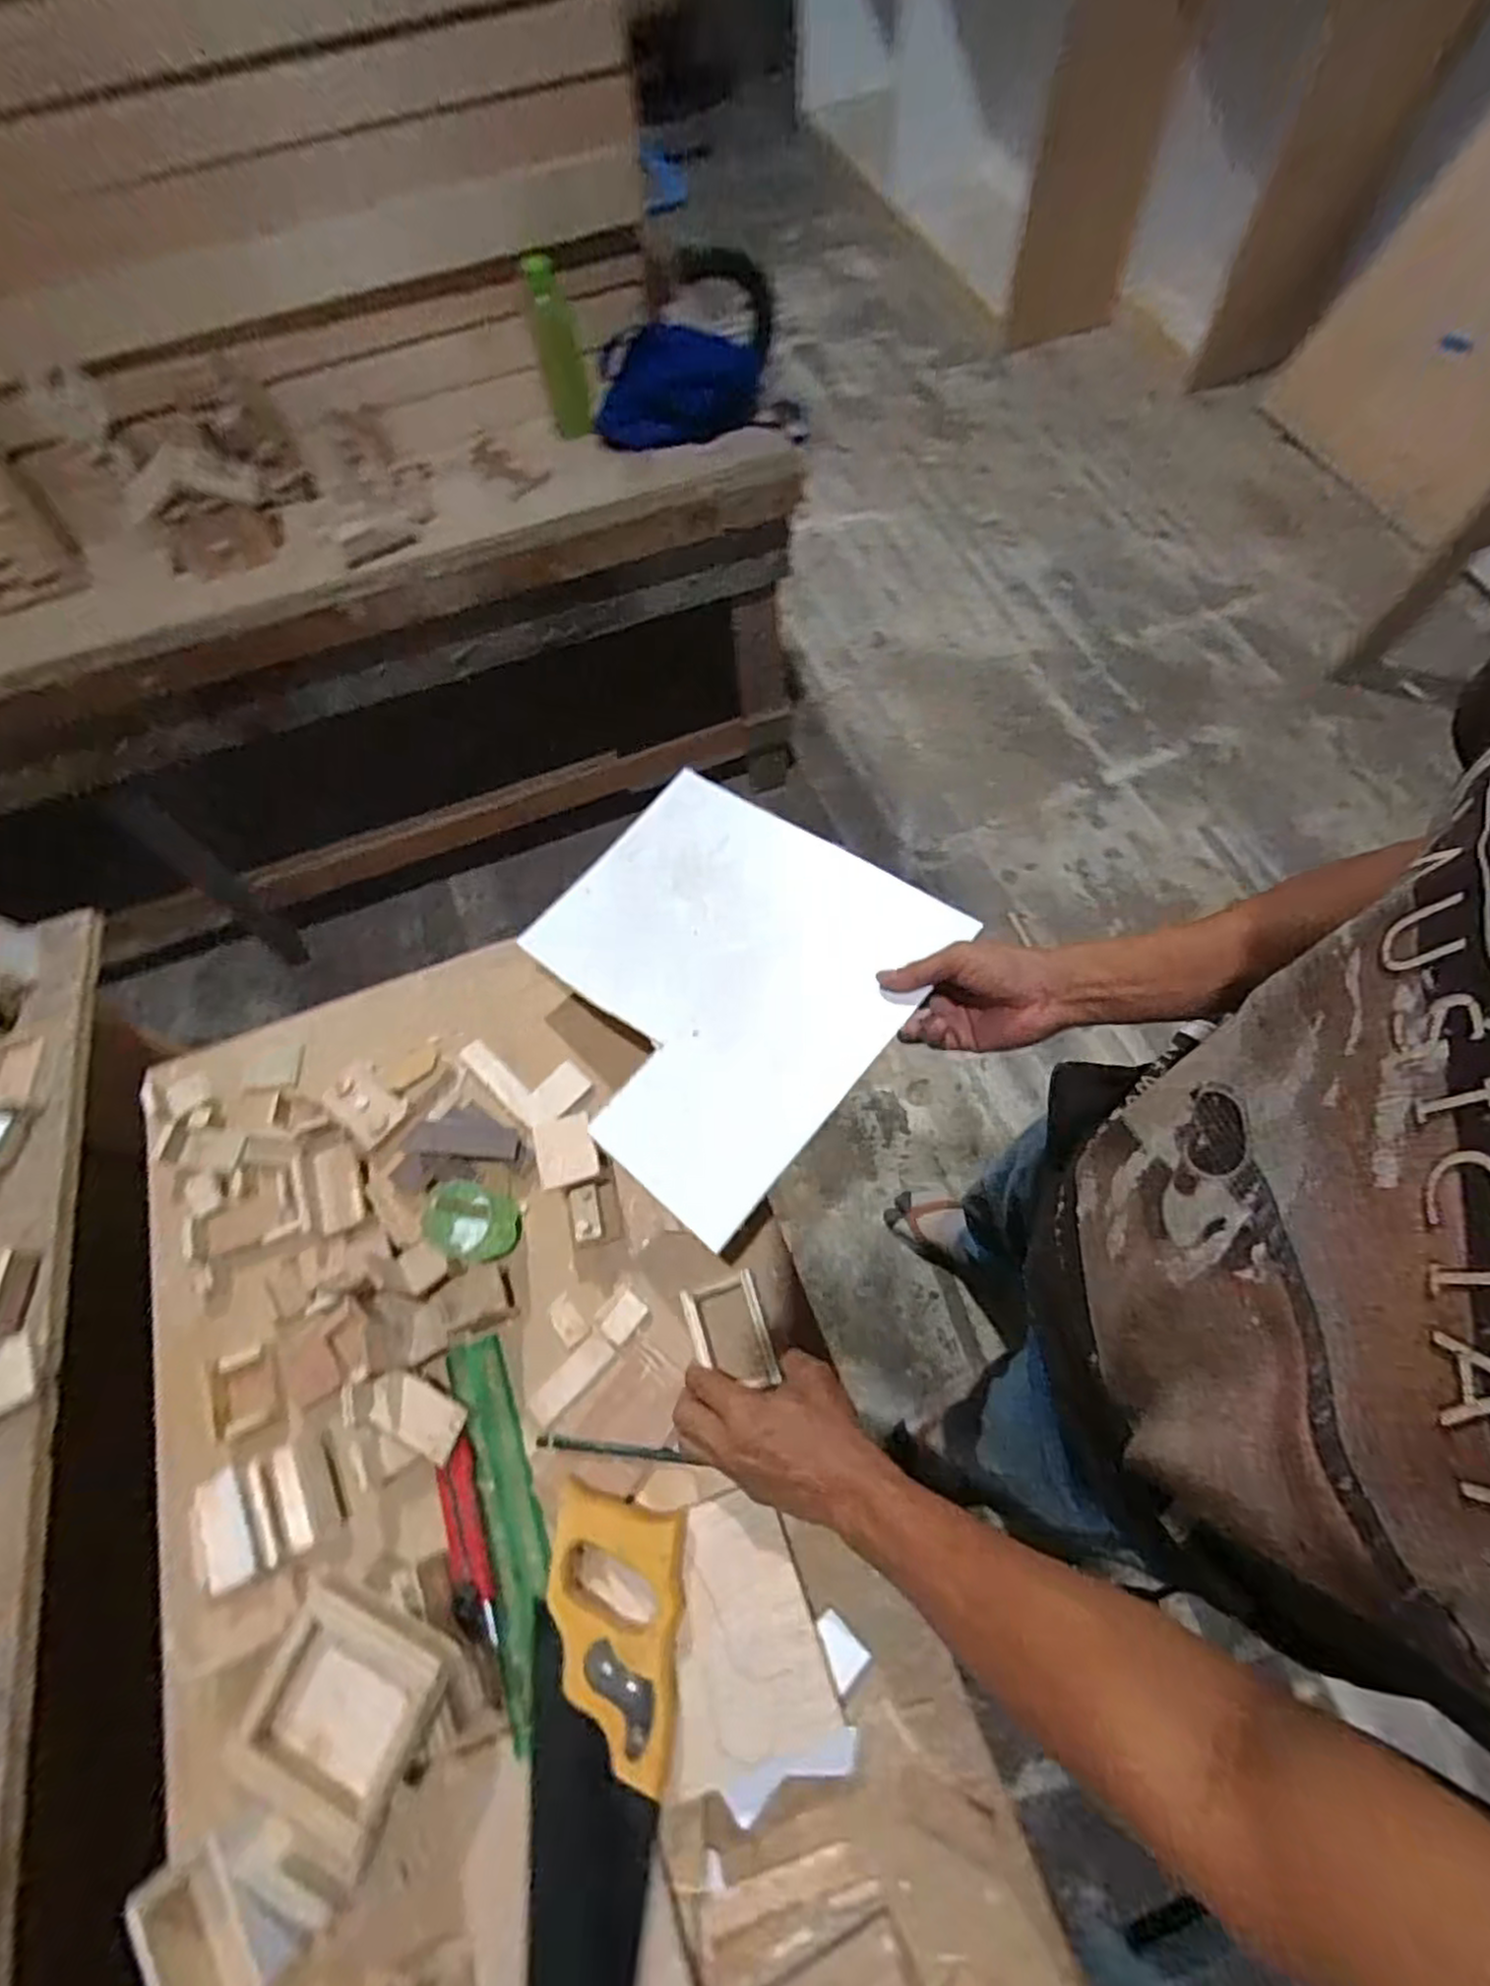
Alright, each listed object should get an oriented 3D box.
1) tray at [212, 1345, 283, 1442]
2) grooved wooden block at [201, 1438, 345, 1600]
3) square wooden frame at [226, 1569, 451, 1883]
[{"bbox_3d":[-0.393,0.314,0.580,0.041,0.010,0.061,-26,66,-6],"label":"tray"},{"bbox_3d":[-0.348,0.377,0.540,0.079,0.025,0.072,-24,63,-13],"label":"grooved wooden block"},{"bbox_3d":[-0.241,0.428,0.435,0.103,0.024,0.101,18,69,13],"label":"square wooden frame"}]

